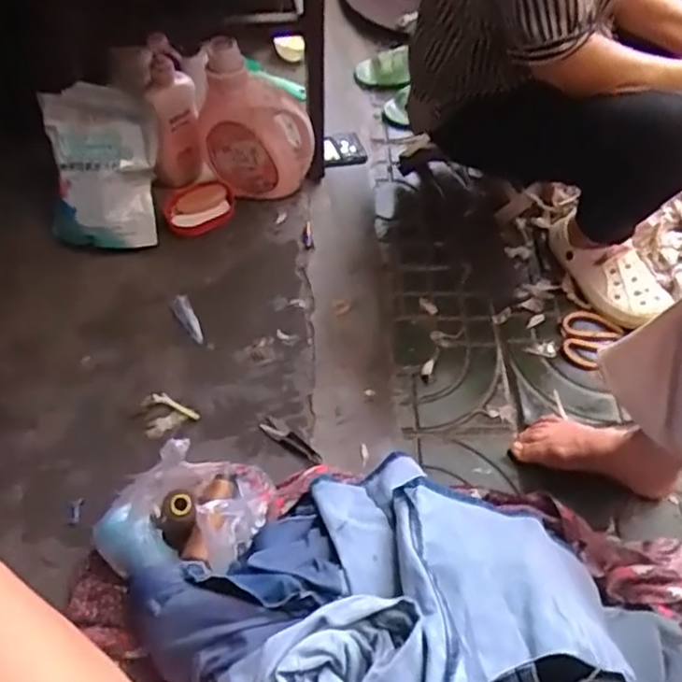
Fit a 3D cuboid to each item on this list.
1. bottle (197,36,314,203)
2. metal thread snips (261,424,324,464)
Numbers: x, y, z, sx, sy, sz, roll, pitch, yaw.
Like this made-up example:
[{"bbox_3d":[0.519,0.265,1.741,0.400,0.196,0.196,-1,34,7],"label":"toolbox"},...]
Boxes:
[{"bbox_3d":[-0.133,-0.332,1.043,0.171,0.268,0.101,-13,60,-8],"label":"bottle"},{"bbox_3d":[-0.066,0.138,0.921,0.099,0.012,0.021,31,63,16],"label":"metal thread snips"}]

